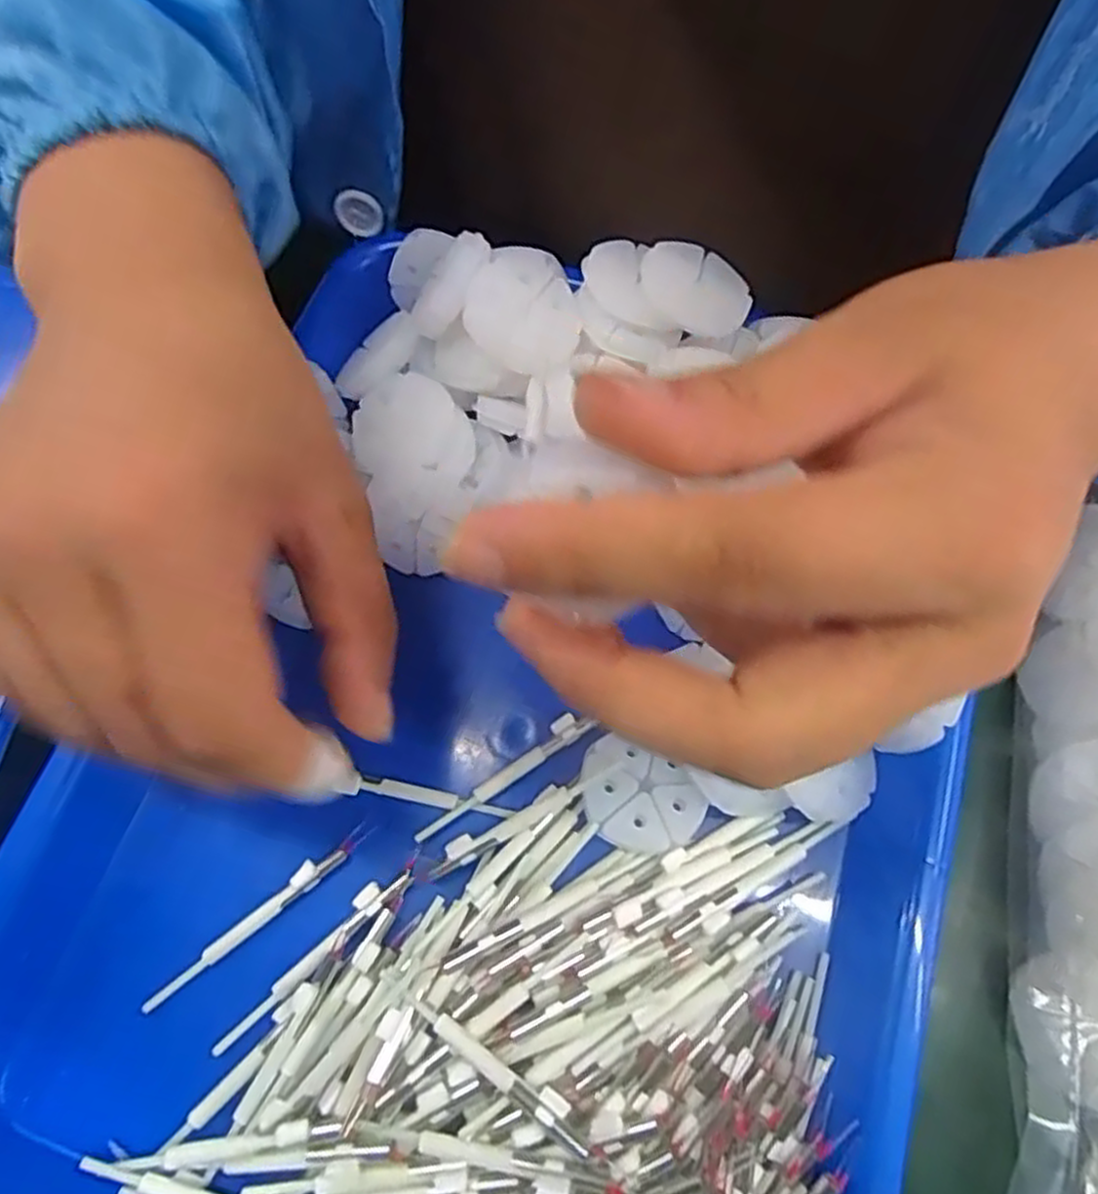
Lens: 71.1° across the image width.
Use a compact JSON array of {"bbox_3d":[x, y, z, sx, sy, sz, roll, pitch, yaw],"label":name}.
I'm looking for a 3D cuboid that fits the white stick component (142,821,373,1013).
[{"bbox_3d":[-0.084,0.093,0.224,0.076,0.004,0.007,-40,73,-12],"label":"white stick component"}]

